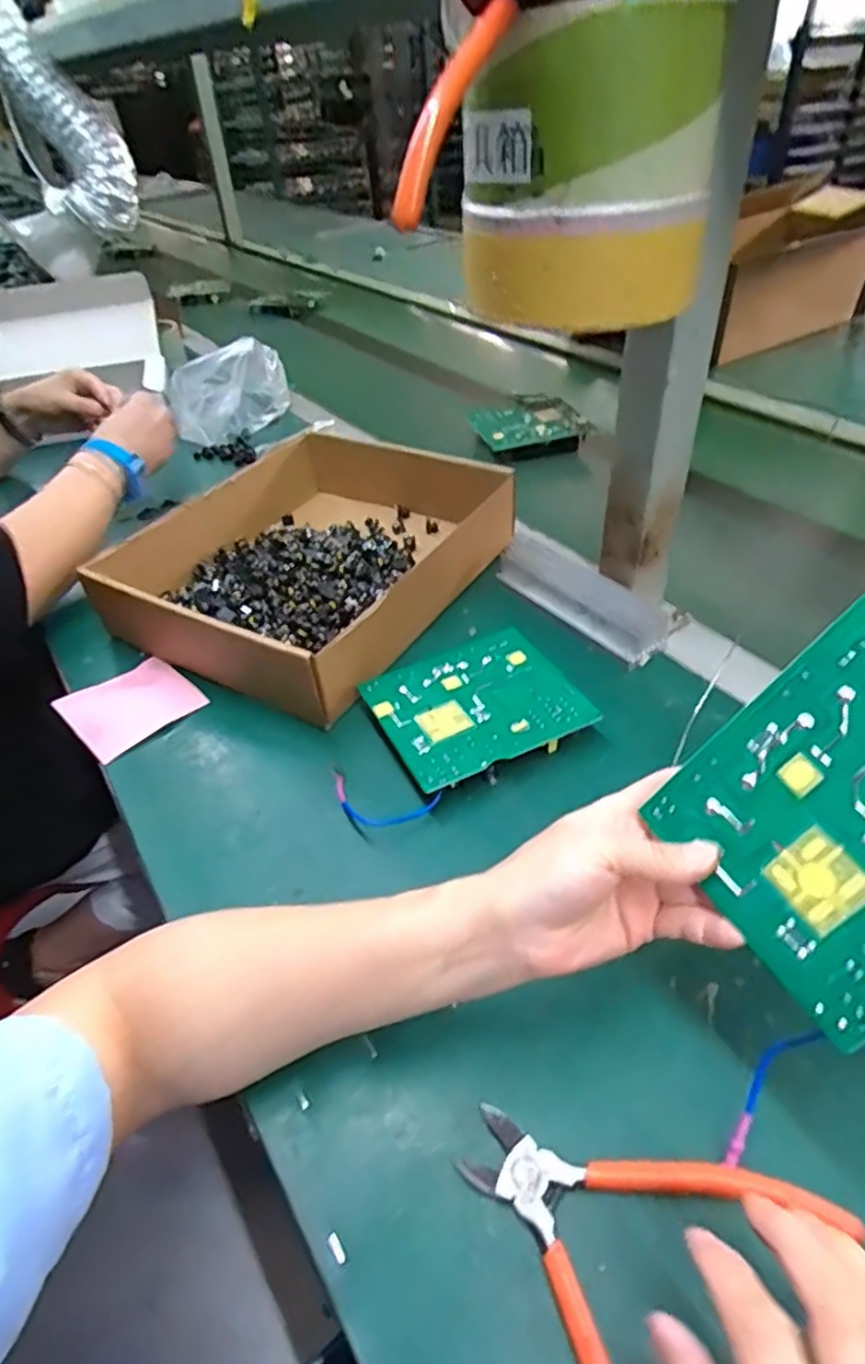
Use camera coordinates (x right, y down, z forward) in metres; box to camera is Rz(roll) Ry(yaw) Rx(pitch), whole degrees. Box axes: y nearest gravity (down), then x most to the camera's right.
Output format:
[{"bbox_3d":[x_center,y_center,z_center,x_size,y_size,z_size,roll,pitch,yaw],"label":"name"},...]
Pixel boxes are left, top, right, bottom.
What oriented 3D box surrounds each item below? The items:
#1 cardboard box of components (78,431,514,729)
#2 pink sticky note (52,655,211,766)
[{"bbox_3d":[-0.098,-0.115,0.620,0.250,0.066,0.313,18,46,24],"label":"cardboard box of components"},{"bbox_3d":[-0.227,0.017,0.528,0.077,0.013,0.084,30,51,33],"label":"pink sticky note"}]

